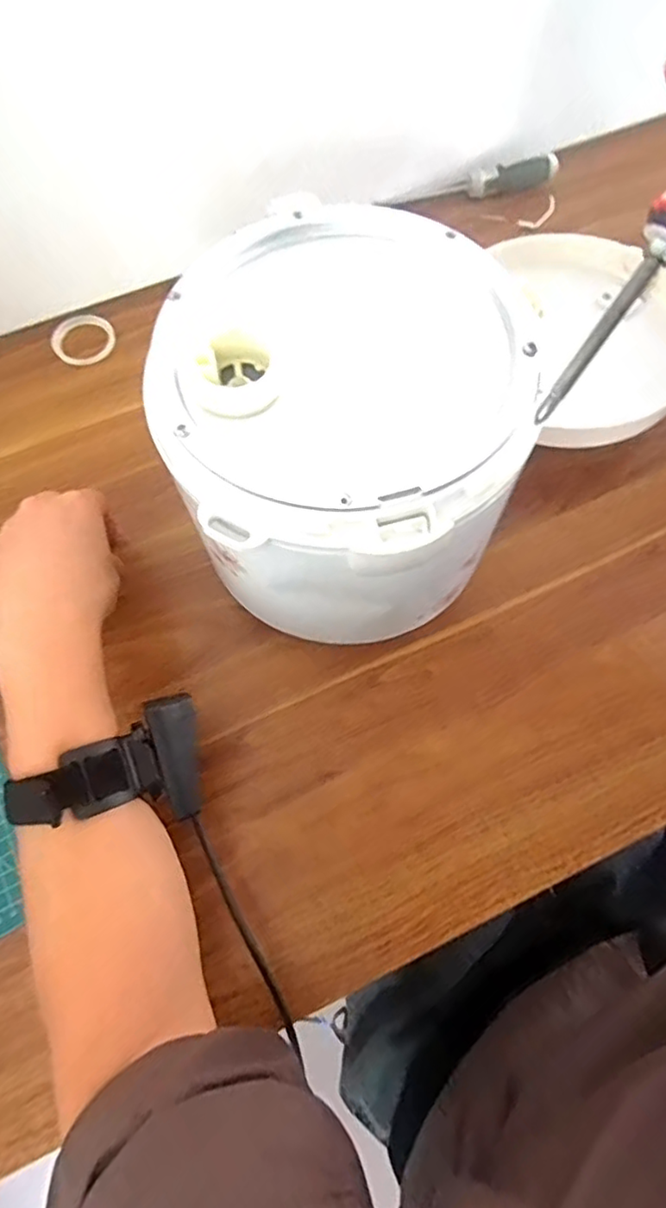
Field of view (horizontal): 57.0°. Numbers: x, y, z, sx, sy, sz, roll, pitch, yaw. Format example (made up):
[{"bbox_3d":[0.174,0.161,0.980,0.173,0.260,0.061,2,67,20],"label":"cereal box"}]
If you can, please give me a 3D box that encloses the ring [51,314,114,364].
[{"bbox_3d":[-0.227,-0.240,0.555,0.057,0.007,0.056,0,68,1],"label":"ring"}]

